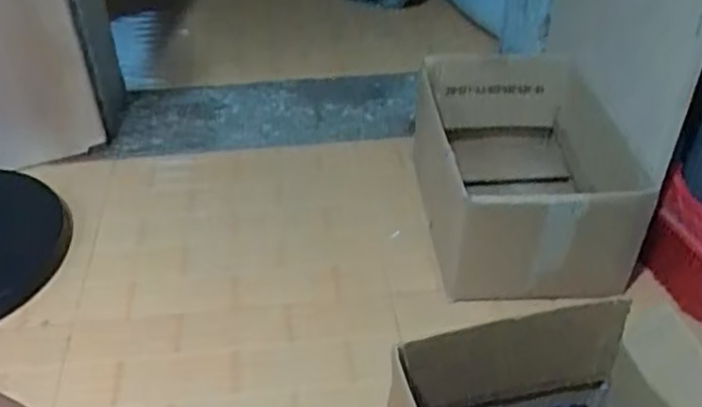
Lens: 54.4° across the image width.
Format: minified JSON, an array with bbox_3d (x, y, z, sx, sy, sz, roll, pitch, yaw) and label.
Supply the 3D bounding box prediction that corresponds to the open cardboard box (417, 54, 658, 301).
[{"bbox_3d":[0.289,-0.061,1.179,0.327,0.193,0.416,1,40,2],"label":"open cardboard box"}]

